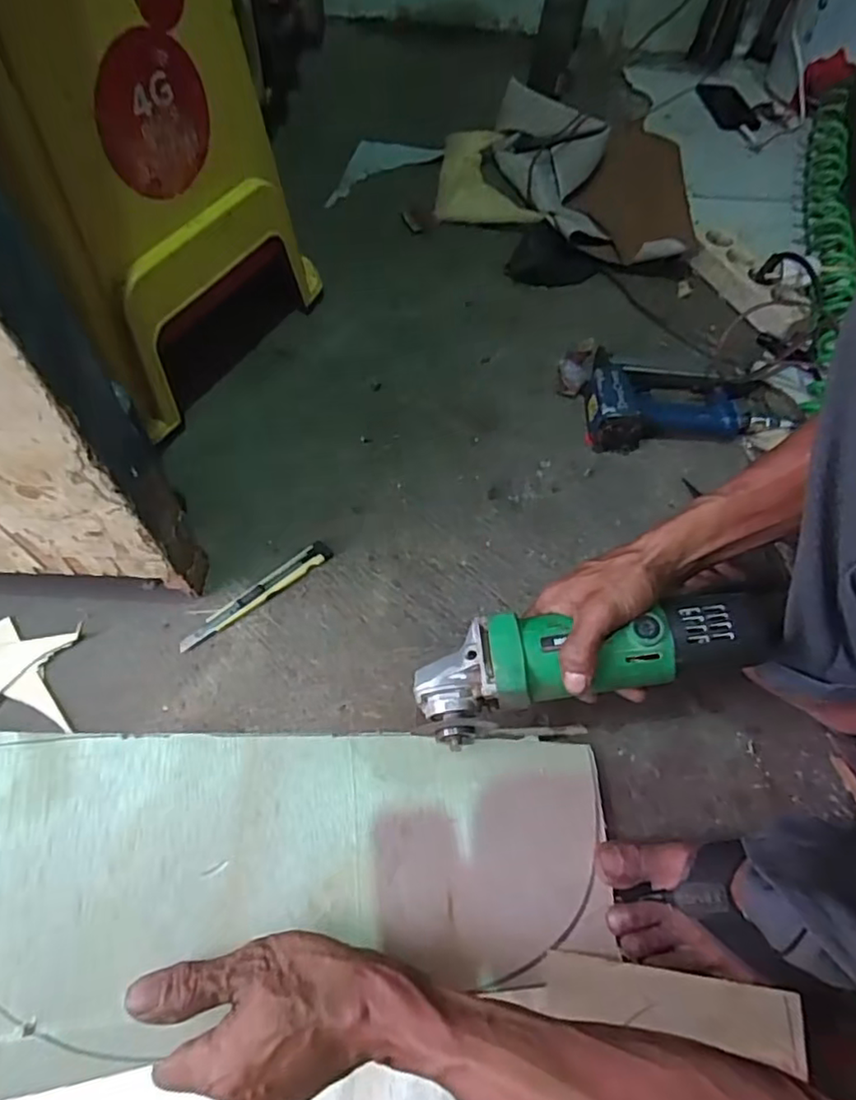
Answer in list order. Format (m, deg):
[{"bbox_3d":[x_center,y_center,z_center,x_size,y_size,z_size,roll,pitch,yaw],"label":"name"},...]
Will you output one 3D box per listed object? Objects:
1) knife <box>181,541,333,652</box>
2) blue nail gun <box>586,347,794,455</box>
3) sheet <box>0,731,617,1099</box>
[{"bbox_3d":[-0.160,0.041,0.593,0.158,0.007,0.021,-37,69,-22],"label":"knife"},{"bbox_3d":[0.296,-0.178,0.734,0.233,0.047,0.135,0,60,-4],"label":"blue nail gun"},{"bbox_3d":[-0.056,0.199,0.400,0.429,0.012,0.159,9,61,-27],"label":"sheet"}]

